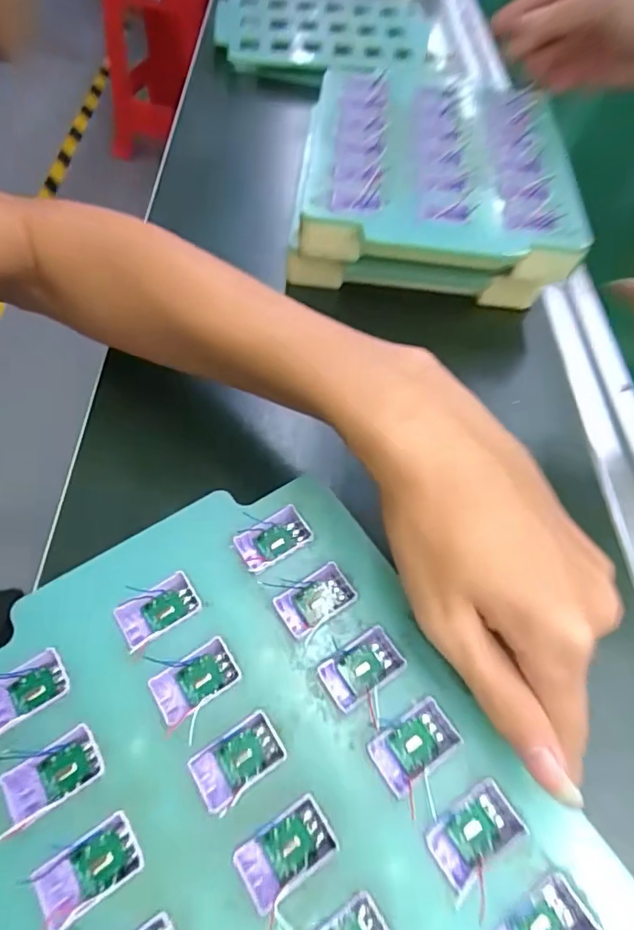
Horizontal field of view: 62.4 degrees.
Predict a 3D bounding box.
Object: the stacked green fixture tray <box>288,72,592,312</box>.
[{"bbox_3d":[0.082,-0.214,0.386,0.183,0.059,0.202,6,57,0],"label":"stacked green fixture tray"}]

